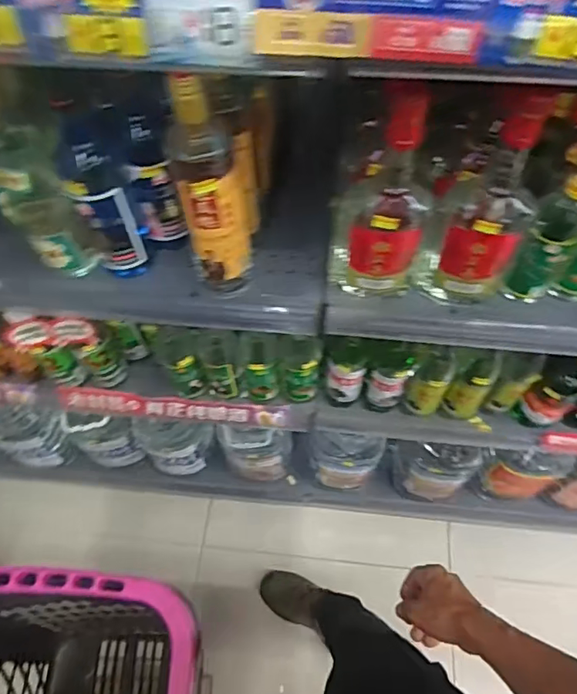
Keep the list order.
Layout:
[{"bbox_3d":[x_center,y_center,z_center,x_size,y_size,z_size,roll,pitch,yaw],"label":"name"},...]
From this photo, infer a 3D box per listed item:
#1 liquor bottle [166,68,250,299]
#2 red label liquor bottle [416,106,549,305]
[{"bbox_3d":[-0.076,-0.143,0.516,0.059,0.253,0.047,-10,61,-4],"label":"liquor bottle"},{"bbox_3d":[0.201,-0.131,0.528,0.083,0.224,0.077,-37,66,-18],"label":"red label liquor bottle"}]

